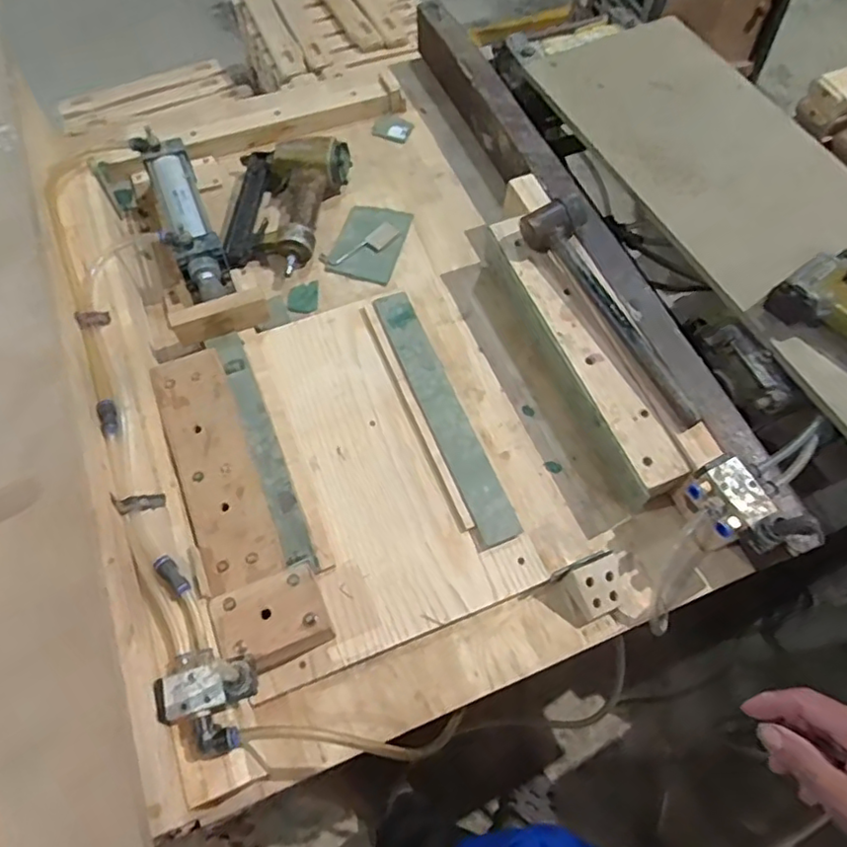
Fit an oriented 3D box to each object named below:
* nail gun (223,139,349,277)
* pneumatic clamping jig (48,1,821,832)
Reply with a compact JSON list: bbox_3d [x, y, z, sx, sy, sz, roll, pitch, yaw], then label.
[{"bbox_3d":[-0.209,-0.320,0.882,0.152,0.061,0.219,13,64,4],"label":"nail gun"},{"bbox_3d":[-0.066,-0.130,0.769,0.642,0.131,0.867,-19,66,-11],"label":"pneumatic clamping jig"}]

